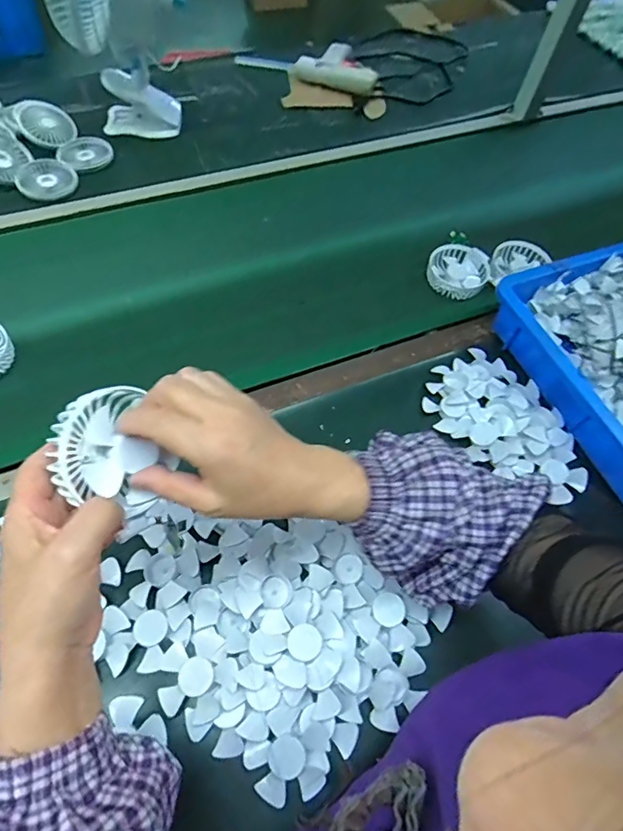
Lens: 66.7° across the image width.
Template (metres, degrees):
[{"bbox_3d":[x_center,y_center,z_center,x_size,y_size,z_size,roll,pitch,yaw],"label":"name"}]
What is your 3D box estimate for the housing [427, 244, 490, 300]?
[{"bbox_3d":[0.226,-0.223,0.733,0.089,0.026,0.089,14,59,4],"label":"housing"}]

